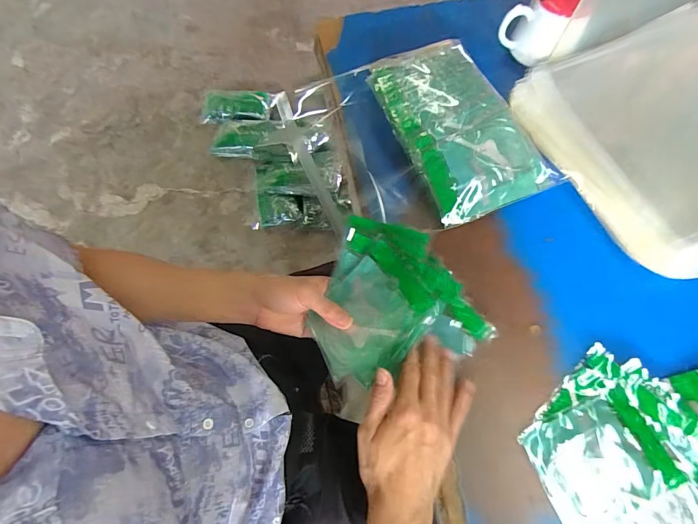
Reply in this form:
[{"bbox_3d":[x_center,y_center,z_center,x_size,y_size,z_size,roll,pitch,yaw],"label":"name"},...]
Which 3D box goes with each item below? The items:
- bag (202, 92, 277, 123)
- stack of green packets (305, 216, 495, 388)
[{"bbox_3d":[-0.470,-0.647,1.530,0.306,0.060,0.169,7,67,4],"label":"bag"},{"bbox_3d":[0.035,0.042,0.406,0.166,0.066,0.179,-36,72,-10],"label":"stack of green packets"}]

